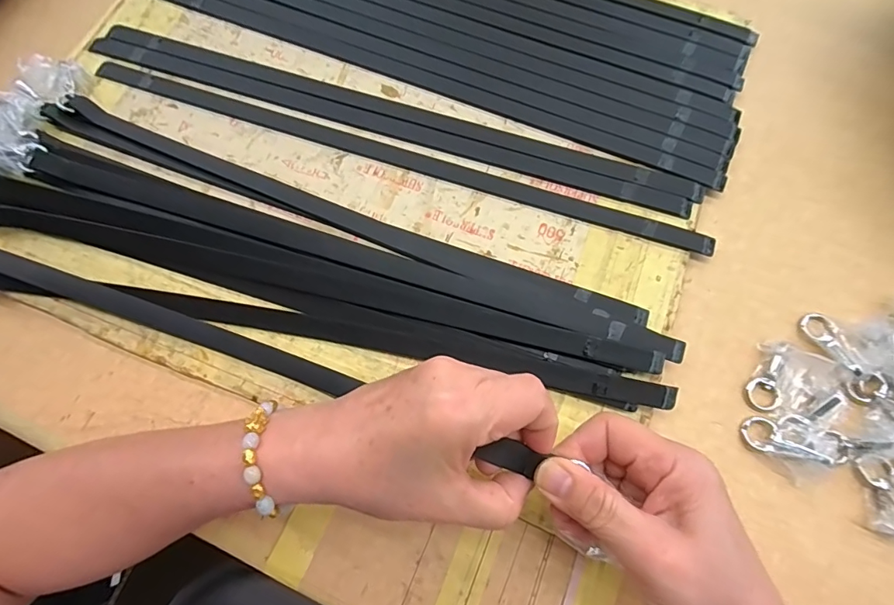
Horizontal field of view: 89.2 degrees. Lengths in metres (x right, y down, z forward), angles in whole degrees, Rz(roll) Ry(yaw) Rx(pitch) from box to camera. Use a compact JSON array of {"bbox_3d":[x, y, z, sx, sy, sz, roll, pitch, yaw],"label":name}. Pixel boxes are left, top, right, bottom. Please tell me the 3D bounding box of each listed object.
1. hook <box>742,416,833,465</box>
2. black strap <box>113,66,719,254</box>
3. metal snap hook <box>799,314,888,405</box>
[{"bbox_3d":[0.217,0.091,0.290,0.048,0.005,0.021,23,73,33],"label":"hook"},{"bbox_3d":[-0.047,-0.126,0.360,0.504,0.009,0.026,19,74,6],"label":"black strap"},{"bbox_3d":[0.268,0.037,0.308,0.021,0.018,0.065,-32,75,-9],"label":"metal snap hook"}]

